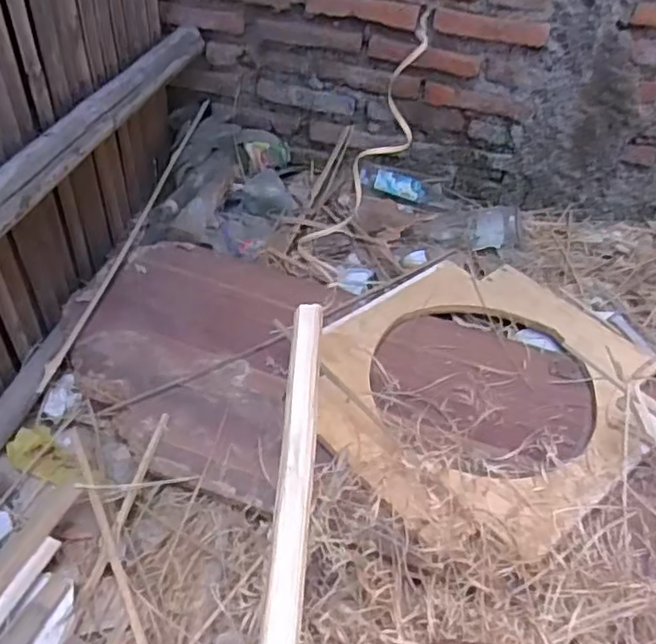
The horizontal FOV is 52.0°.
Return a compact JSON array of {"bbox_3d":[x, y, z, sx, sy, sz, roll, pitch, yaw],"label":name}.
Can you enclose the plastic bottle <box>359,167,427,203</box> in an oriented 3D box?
[{"bbox_3d":[0.135,-0.286,1.399,0.145,0.047,0.046,15,41,-9],"label":"plastic bottle"}]

